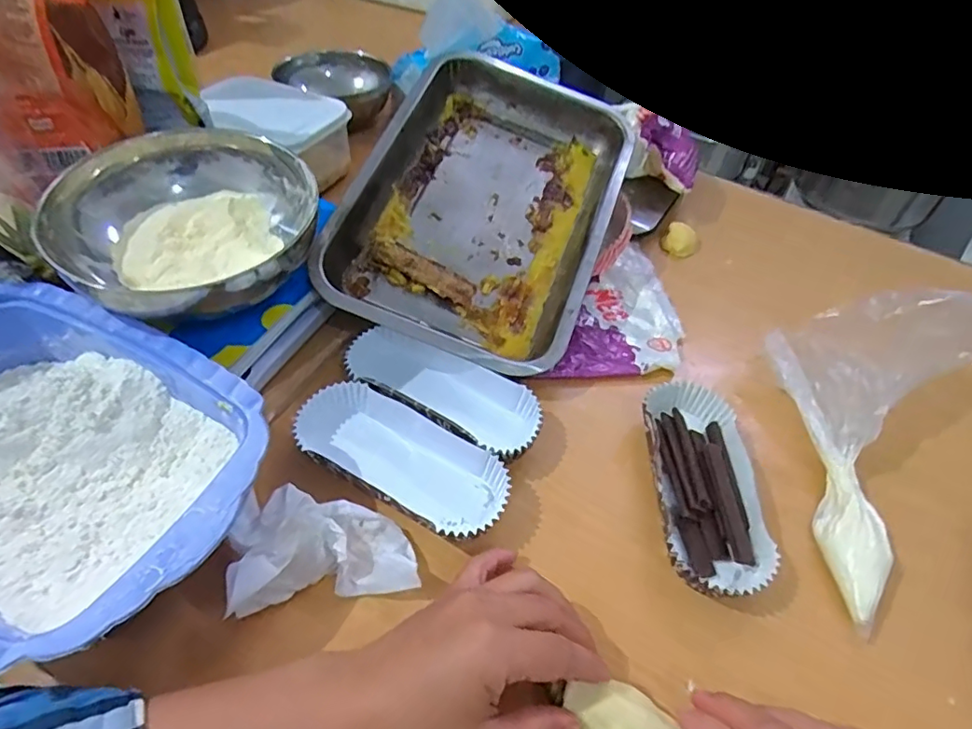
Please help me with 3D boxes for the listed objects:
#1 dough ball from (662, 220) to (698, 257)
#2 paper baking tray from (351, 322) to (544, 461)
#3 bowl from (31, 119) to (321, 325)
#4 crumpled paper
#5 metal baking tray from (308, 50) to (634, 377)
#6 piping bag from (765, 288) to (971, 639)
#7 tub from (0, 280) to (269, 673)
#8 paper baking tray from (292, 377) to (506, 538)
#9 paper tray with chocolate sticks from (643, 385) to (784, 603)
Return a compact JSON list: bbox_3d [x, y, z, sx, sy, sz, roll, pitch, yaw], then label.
[{"bbox_3d":[0.193,-0.123,0.562,0.032,0.023,0.029,26,52,18],"label":"dough ball"},{"bbox_3d":[-0.031,0.021,0.412,0.147,0.031,0.062,25,51,17],"label":"paper baking tray"},{"bbox_3d":[-0.205,-0.097,0.400,0.168,0.063,0.155,2,48,-2],"label":"bowl"},{"bbox_3d":[-0.093,0.103,0.325,0.098,0.038,0.064,-9,50,-12],"label":"crumpled paper"},{"bbox_3d":[0.004,-0.144,0.493,0.203,0.043,0.304,23,63,0],"label":"metal baking tray"},{"bbox_3d":[0.259,0.048,0.388,0.132,0.071,0.242,22,66,15],"label":"piping bag"},{"bbox_3d":[-0.256,0.055,0.327,0.270,0.064,0.176,22,51,15],"label":"tub"},{"bbox_3d":[-0.055,0.062,0.374,0.146,0.024,0.061,26,52,18],"label":"paper baking tray"},{"bbox_3d":[0.144,0.077,0.384,0.063,0.025,0.145,5,48,0],"label":"paper tray with chocolate sticks"}]

